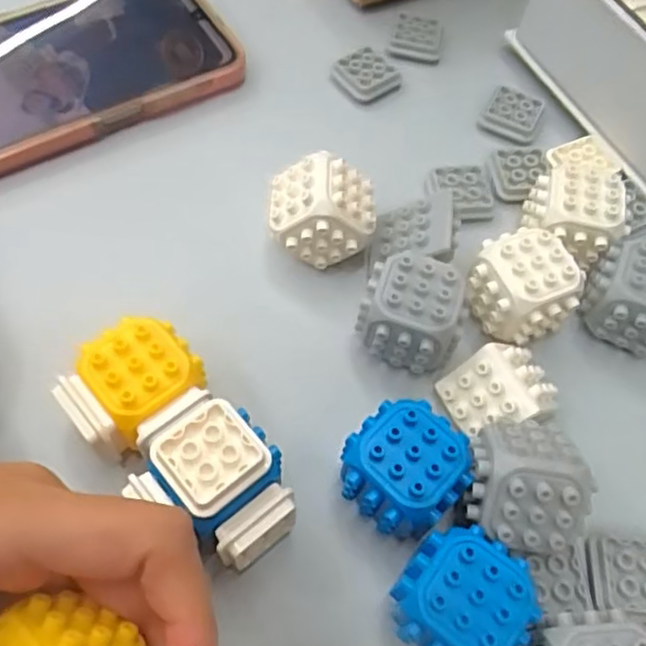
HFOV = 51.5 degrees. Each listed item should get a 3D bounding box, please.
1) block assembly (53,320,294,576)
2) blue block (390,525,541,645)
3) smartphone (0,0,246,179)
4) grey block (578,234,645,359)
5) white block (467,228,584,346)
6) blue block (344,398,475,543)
[{"bbox_3d":[-0.046,0.040,0.215,0.040,0.045,0.081,-36,71,-21],"label":"block assembly"},{"bbox_3d":[0.040,0.085,0.201,0.036,0.036,0.036,36,65,13],"label":"blue block"},{"bbox_3d":[-0.125,-0.112,0.306,0.166,0.019,0.082,-28,67,-17],"label":"smartphone"},{"bbox_3d":[0.121,-0.009,0.259,0.037,0.039,0.034,26,63,9],"label":"grey block"},{"bbox_3d":[0.074,-0.011,0.255,0.031,0.036,0.033,-20,66,-14],"label":"white block"},{"bbox_3d":[0.025,0.050,0.219,0.037,0.038,0.036,-39,72,-22],"label":"blue block"}]

